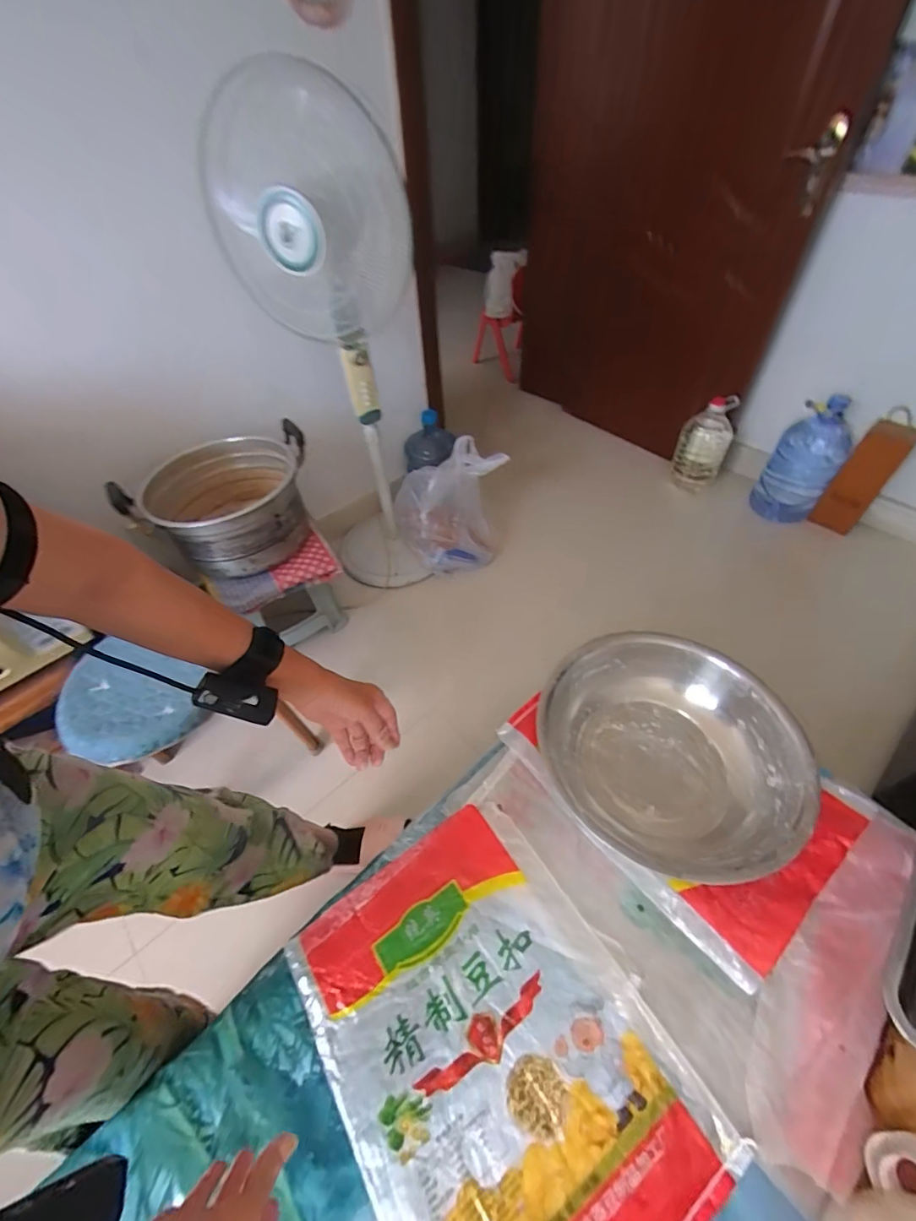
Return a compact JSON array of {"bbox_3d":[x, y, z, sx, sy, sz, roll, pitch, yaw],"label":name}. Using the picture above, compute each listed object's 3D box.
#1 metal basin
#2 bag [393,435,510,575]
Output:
[{"bbox_3d":[0.322,0.212,0.747,0.362,0.116,0.341,-2,50,2],"label":"metal basin"},{"bbox_3d":[-0.020,-0.329,1.603,0.388,0.304,0.296,-10,50,-5],"label":"bag"}]

